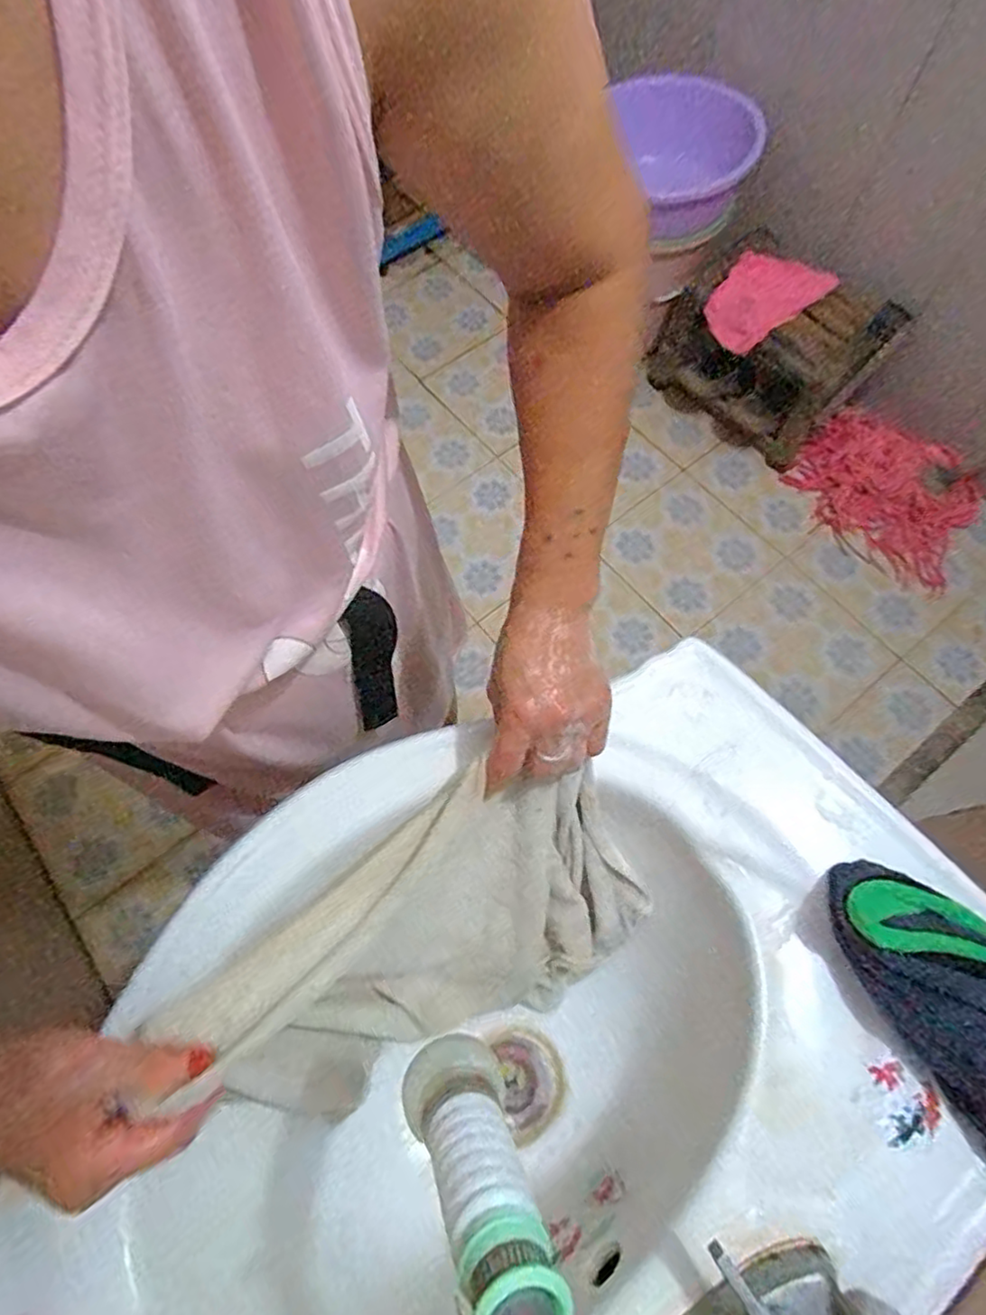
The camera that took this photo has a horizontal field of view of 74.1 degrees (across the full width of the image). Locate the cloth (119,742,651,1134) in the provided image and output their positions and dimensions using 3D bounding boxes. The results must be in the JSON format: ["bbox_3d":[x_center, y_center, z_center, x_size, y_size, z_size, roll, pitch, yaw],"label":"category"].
[{"bbox_3d":[-0.031,0.182,0.417,0.260,0.181,0.150,-31,71,-12],"label":"cloth"}]

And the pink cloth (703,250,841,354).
[{"bbox_3d":[0.523,-0.708,1.278,0.037,0.212,0.159,-11,77,-42],"label":"pink cloth"}]

